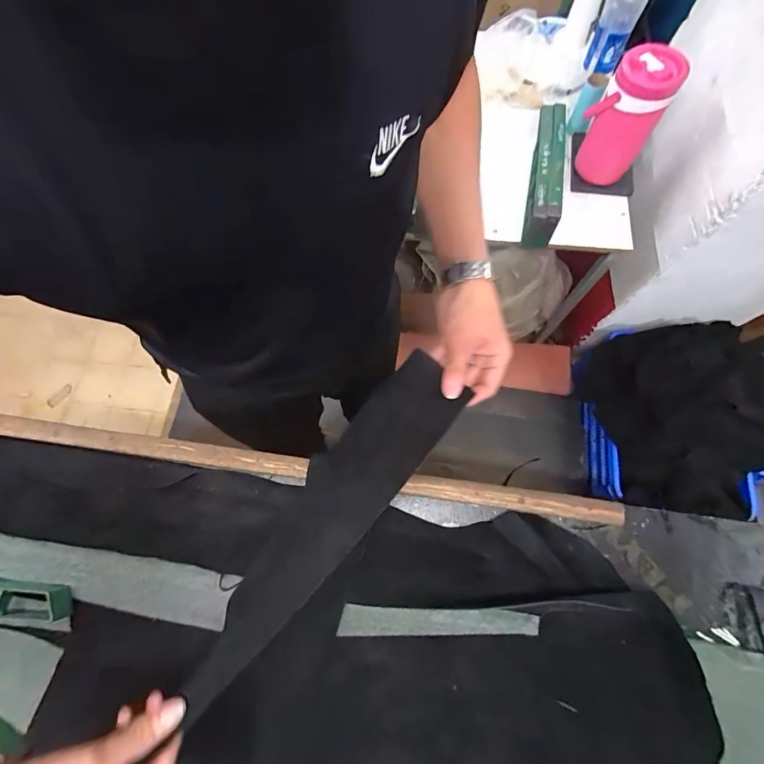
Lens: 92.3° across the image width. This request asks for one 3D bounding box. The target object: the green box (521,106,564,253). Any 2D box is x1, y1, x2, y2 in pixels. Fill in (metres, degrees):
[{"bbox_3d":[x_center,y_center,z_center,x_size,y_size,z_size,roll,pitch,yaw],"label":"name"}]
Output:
[{"bbox_3d":[0.438,-0.567,0.972,0.073,0.091,0.475,12,72,6],"label":"green box"}]

